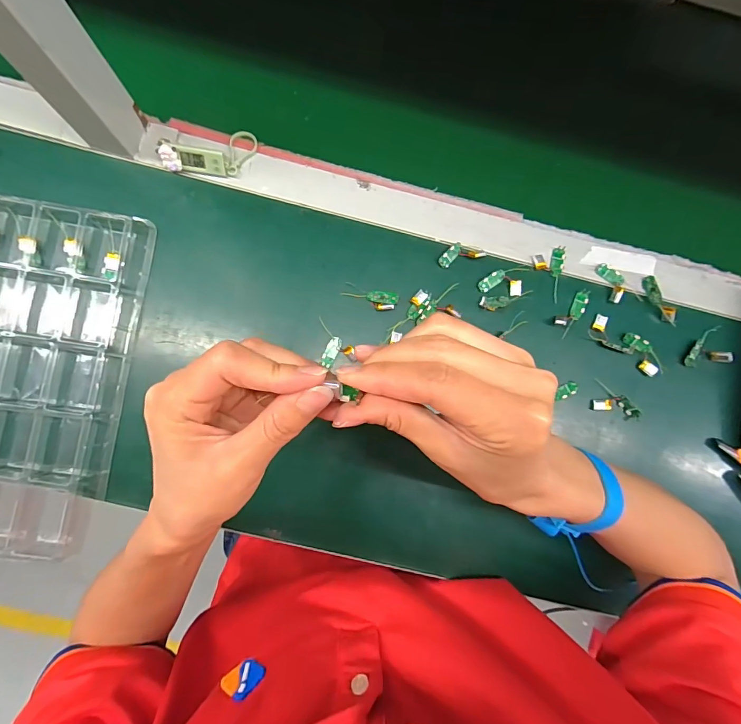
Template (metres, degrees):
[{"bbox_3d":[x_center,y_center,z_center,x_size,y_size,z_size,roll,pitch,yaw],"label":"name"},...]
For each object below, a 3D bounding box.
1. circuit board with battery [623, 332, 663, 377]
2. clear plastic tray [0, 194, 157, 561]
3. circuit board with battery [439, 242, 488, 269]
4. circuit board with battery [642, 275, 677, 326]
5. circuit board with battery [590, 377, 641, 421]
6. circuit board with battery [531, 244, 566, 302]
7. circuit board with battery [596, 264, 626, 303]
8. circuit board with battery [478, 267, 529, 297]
[{"bbox_3d":[0.264,-0.009,0.385,0.020,0.006,0.048,-29,87,-6],"label":"circuit board with battery"},{"bbox_3d":[-0.341,0.003,0.342,0.254,0.031,0.297,5,85,-4],"label":"clear plastic tray"},{"bbox_3d":[0.086,-0.104,0.383,0.045,0.006,0.020,-18,86,-5],"label":"circuit board with battery"},{"bbox_3d":[0.279,-0.059,0.387,0.013,0.014,0.052,-24,87,-6],"label":"circuit board with battery"},{"bbox_3d":[0.233,0.040,0.379,0.046,0.007,0.028,26,84,-1],"label":"circuit board with battery"},{"bbox_3d":[0.173,-0.089,0.389,0.032,0.004,0.054,14,84,-3],"label":"circuit board with battery"},{"bbox_3d":[0.237,-0.079,0.390,0.023,0.007,0.040,-23,87,-6],"label":"circuit board with battery"},{"bbox_3d":[0.127,-0.079,0.384,0.044,0.005,0.029,6,84,-3],"label":"circuit board with battery"}]

